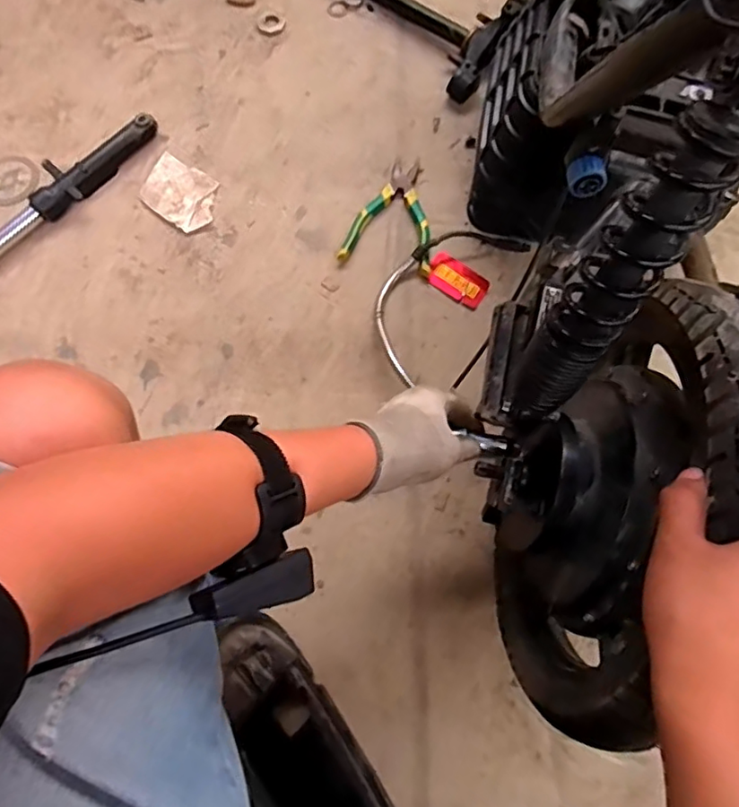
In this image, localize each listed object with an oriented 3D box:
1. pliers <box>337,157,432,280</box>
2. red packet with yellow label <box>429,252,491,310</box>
[{"bbox_3d":[0.038,-0.277,0.842,0.129,0.022,0.181,11,72,4],"label":"pliers"},{"bbox_3d":[0.125,-0.175,0.826,0.089,0.007,0.053,35,76,11],"label":"red packet with yellow label"}]

